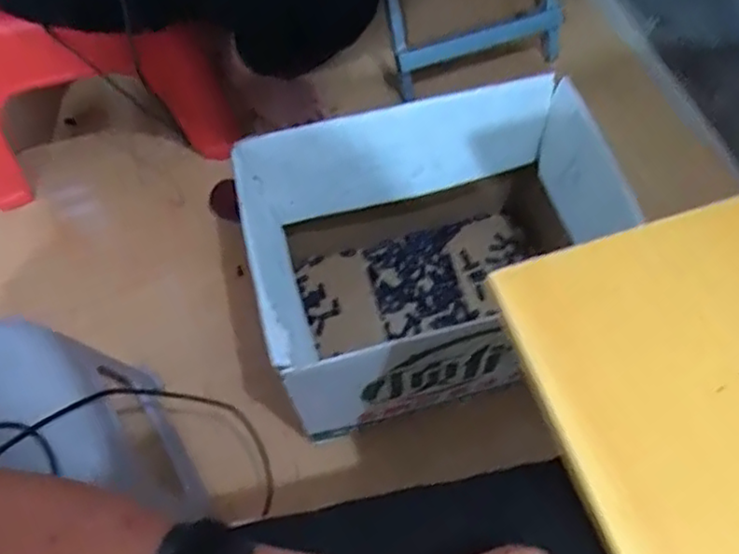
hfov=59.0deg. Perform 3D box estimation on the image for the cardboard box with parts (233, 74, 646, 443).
[{"bbox_3d":[0.081,-0.019,0.795,0.406,0.268,0.295,-14,64,-5],"label":"cardboard box with parts"}]

